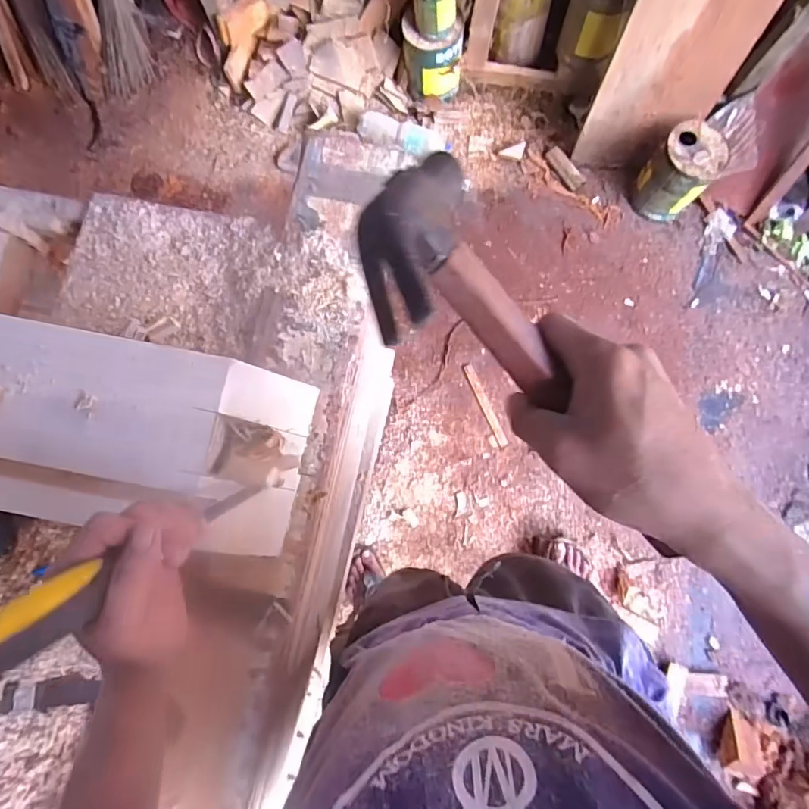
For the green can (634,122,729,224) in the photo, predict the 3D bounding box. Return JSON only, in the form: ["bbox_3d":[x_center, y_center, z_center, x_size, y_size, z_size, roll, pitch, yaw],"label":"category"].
[{"bbox_3d":[0.757,-0.641,1.364,0.172,0.213,0.168,0,78,0],"label":"green can"}]

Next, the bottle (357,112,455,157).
[{"bbox_3d":[-0.003,-0.789,1.450,0.276,0.071,0.075,20,79,4],"label":"bottle"}]

